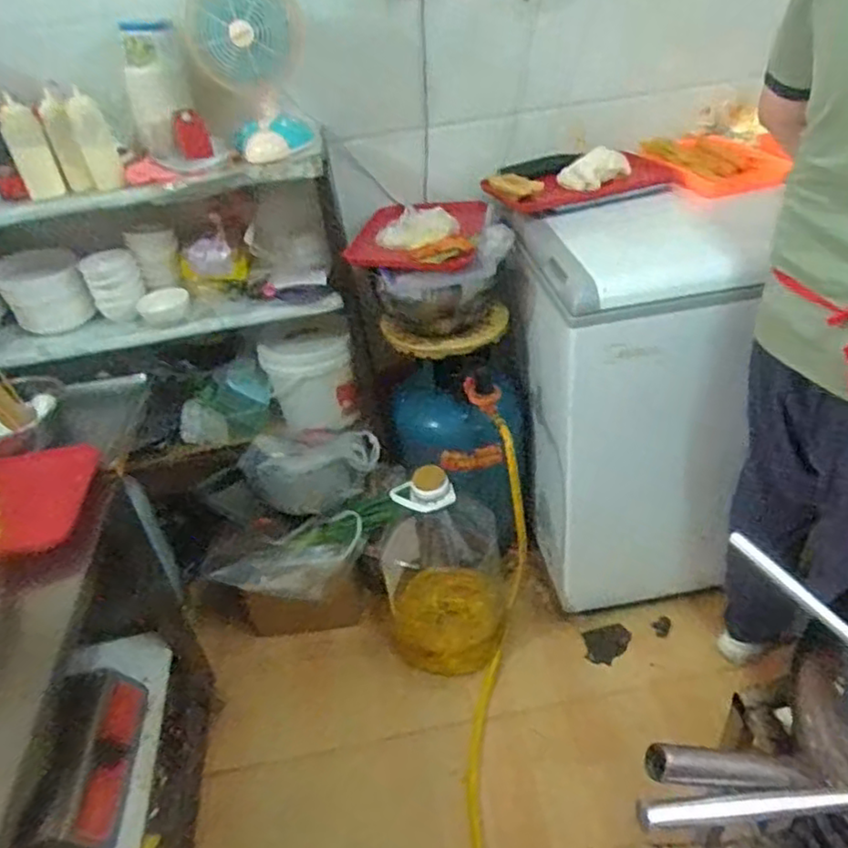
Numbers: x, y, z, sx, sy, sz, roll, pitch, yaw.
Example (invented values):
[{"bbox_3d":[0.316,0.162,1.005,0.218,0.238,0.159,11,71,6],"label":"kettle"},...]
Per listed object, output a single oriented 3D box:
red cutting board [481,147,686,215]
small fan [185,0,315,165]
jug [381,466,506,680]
[{"bbox_3d":[0.329,-0.539,1.483,0.391,0.036,0.176,-9,59,-5],"label":"red cutting board"},{"bbox_3d":[-0.308,-0.653,1.255,0.200,0.290,0.163,-14,37,-9],"label":"small fan"},{"bbox_3d":[0.044,0.325,1.534,0.263,0.521,0.217,-11,37,-5],"label":"jug"}]

